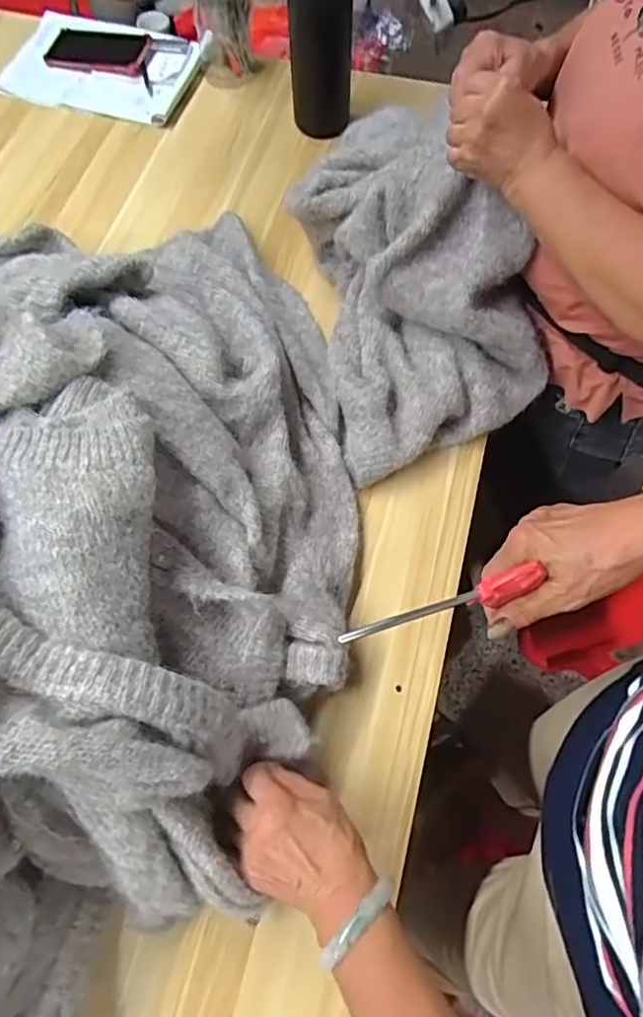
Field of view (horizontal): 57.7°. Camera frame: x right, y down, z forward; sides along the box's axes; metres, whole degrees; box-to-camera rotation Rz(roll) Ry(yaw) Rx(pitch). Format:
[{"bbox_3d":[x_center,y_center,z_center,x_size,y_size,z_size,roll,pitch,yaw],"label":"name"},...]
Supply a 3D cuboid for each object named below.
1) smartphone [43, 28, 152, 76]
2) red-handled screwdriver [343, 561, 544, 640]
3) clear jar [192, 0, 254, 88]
[{"bbox_3d":[-0.349,-0.720,0.916,0.150,0.013,0.079,12,80,7],"label":"smartphone"},{"bbox_3d":[0.081,0.069,0.398,0.138,0.023,0.017,-17,68,0],"label":"red-handled screwdriver"},{"bbox_3d":[-0.144,-0.714,0.855,0.080,0.176,0.076,0,68,0],"label":"clear jar"}]

